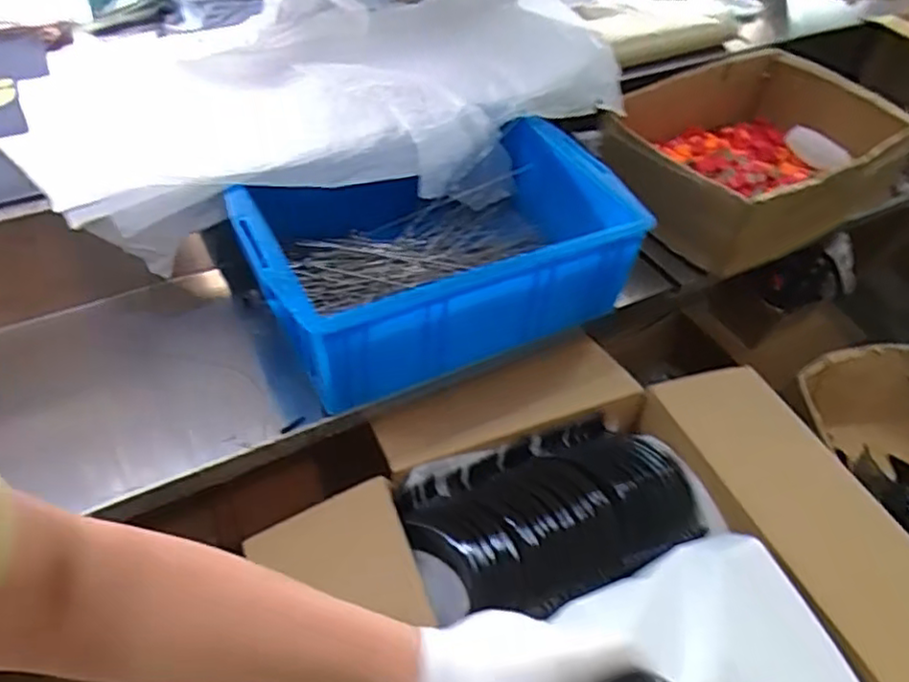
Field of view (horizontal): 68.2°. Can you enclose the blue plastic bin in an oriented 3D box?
[{"bbox_3d":[-0.004,-0.103,0.813,0.454,0.158,0.255,-19,49,-21],"label":"blue plastic bin"}]

